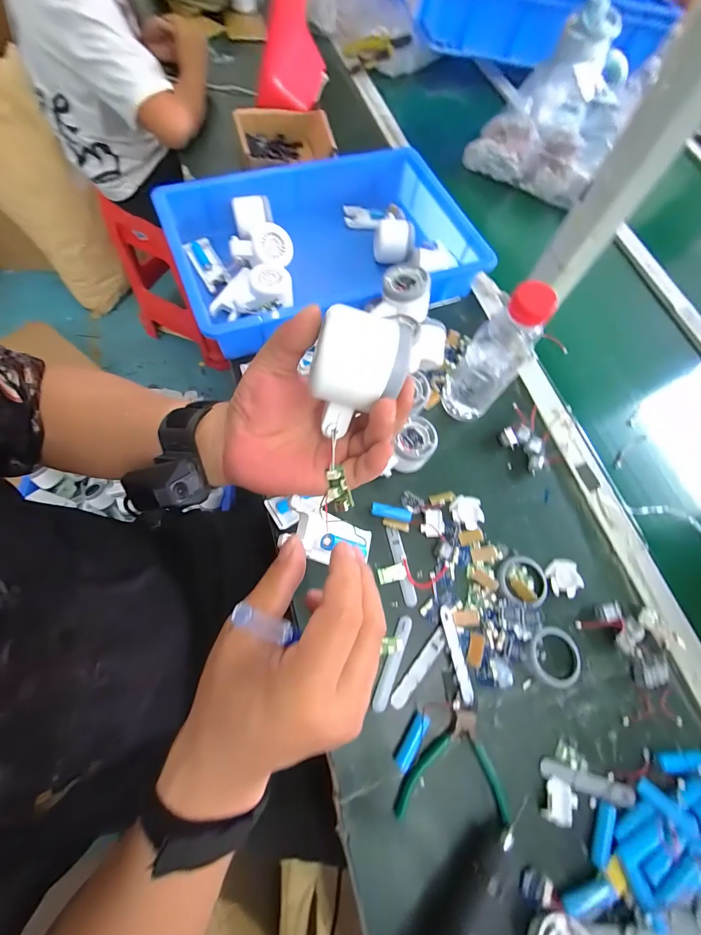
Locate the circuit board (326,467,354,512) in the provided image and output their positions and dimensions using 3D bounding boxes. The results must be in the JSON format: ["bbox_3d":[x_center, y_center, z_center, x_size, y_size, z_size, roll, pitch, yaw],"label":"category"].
[{"bbox_3d":[-0.009,0.016,0.249,0.016,0.007,0.029,-17,101,-8],"label":"circuit board"}]

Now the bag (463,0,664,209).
[{"bbox_3d":[0.396,-0.689,0.675,0.234,0.183,0.235,29,69,6],"label":"bag"}]

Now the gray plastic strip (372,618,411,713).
[{"bbox_3d":[0.046,0.211,0.387,0.015,0.008,0.095,23,68,4],"label":"gray plastic strip"}]

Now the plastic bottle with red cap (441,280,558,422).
[{"bbox_3d":[0.167,-0.128,0.422,0.065,0.193,0.057,27,69,5],"label":"plastic bottle with red cap"}]

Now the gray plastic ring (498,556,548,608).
[{"bbox_3d":[0.208,0.136,0.428,0.059,0.009,0.058,2,68,-5],"label":"gray plastic ring"}]

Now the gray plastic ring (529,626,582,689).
[{"bbox_3d":[0.228,0.213,0.401,0.057,0.015,0.061,2,68,-5],"label":"gray plastic ring"}]

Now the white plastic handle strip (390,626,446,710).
[{"bbox_3d":[0.075,0.216,0.384,0.016,0.006,0.091,42,71,11],"label":"white plastic handle strip"}]

